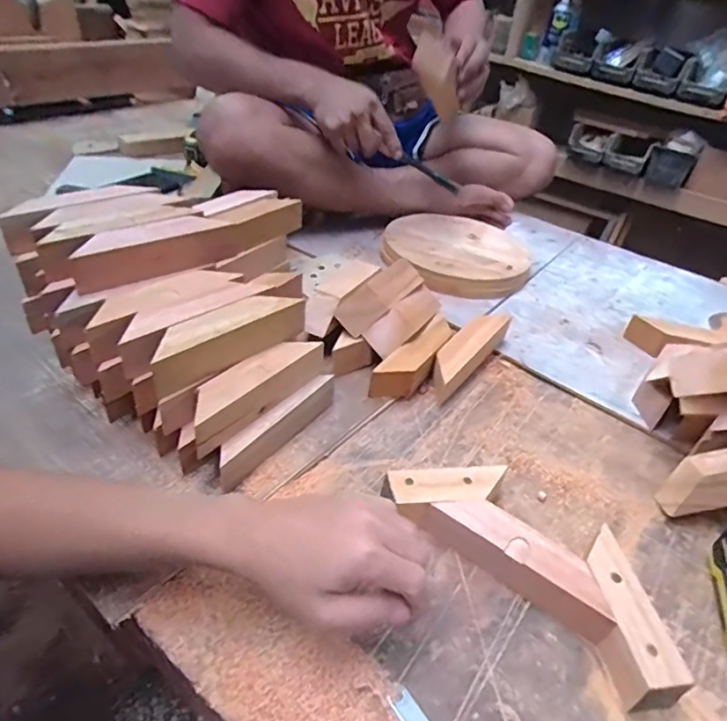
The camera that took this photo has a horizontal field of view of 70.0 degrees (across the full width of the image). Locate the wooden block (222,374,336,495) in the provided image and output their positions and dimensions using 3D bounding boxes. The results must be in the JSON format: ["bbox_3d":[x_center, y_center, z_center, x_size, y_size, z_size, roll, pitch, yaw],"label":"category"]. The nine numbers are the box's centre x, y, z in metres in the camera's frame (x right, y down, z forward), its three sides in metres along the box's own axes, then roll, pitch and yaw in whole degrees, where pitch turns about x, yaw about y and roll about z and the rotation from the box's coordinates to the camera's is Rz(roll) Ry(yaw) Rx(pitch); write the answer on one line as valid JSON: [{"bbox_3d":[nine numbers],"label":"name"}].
[{"bbox_3d":[-0.081,0.066,0.508,0.020,0.044,0.156,29,44,24],"label":"wooden block"}]

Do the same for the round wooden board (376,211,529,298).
[{"bbox_3d":[0.150,-0.185,0.840,0.226,0.042,0.231,4,39,-4],"label":"round wooden board"}]

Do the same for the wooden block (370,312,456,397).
[{"bbox_3d":[0.066,-0.001,0.620,0.038,0.045,0.145,29,44,25],"label":"wooden block"}]

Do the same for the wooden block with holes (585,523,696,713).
[{"bbox_3d":[0.200,0.198,0.404,0.038,0.041,0.119,-3,40,-12],"label":"wooden block with holes"}]

